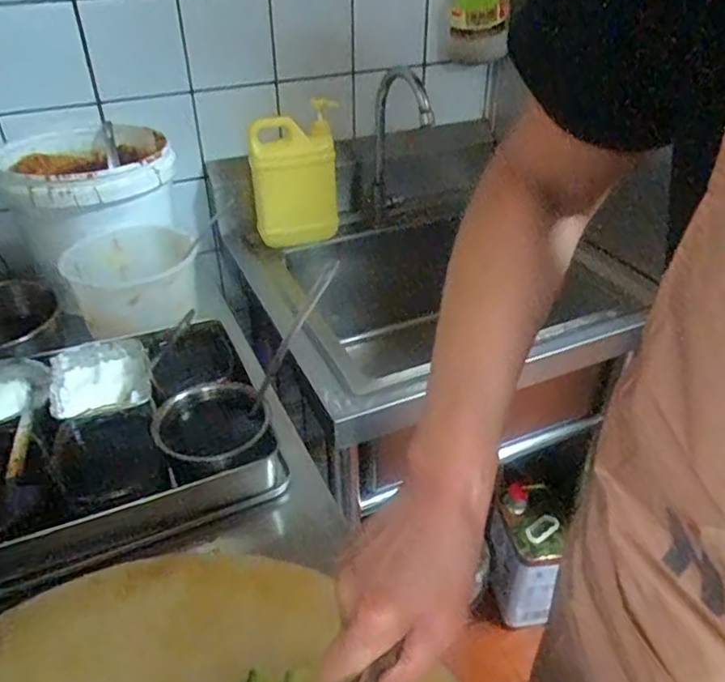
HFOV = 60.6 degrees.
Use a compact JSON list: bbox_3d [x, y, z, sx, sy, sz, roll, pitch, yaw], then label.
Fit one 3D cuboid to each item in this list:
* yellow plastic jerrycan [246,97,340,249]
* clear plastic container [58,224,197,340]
[{"bbox_3d":[-0.115,-0.275,1.069,0.154,0.205,0.084,-11,37,-16],"label":"yellow plastic jerrycan"},{"bbox_3d":[-0.308,-0.076,0.837,0.162,0.096,0.164,-15,38,-20],"label":"clear plastic container"}]

